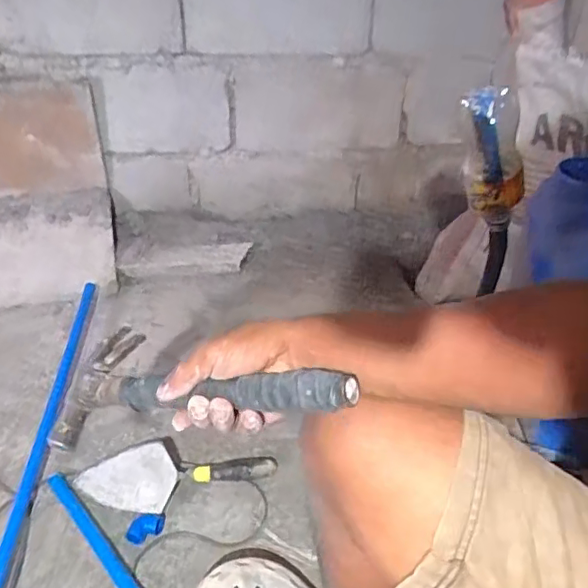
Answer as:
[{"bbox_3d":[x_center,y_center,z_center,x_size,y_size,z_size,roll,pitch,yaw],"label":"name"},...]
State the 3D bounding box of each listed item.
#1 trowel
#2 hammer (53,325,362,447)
[{"bbox_3d":[-0.181,0.278,0.858,0.306,0.063,0.089,-1,38,-4],"label":"trowel"},{"bbox_3d":[-0.088,0.074,0.484,0.322,0.031,0.113,-9,47,37],"label":"hammer"}]

